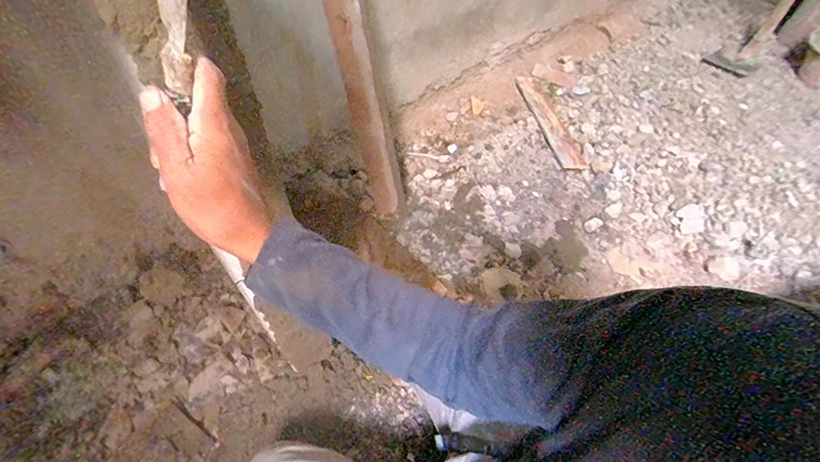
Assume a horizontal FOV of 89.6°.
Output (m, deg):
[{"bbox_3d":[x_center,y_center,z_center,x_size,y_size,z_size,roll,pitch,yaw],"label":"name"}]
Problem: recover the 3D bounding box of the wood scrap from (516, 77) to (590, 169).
[{"bbox_3d":[0.491,-0.401,1.459,0.097,0.012,0.483,-5,54,-8],"label":"wood scrap"}]

